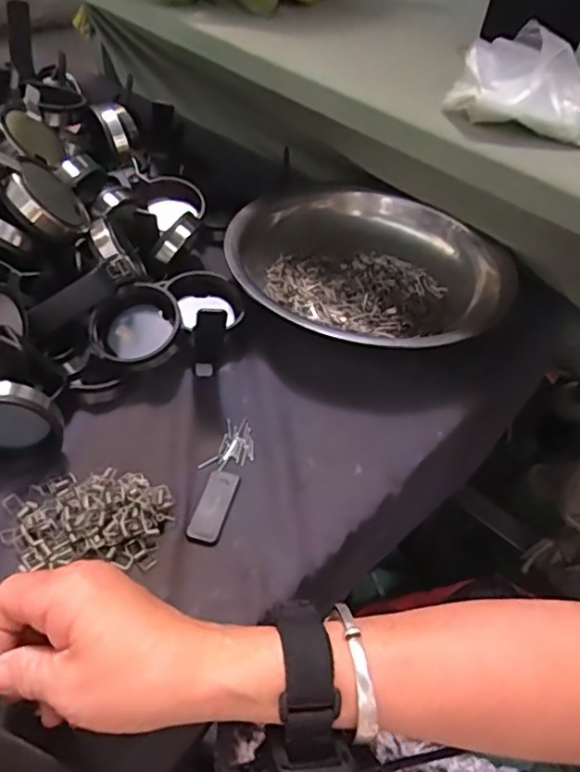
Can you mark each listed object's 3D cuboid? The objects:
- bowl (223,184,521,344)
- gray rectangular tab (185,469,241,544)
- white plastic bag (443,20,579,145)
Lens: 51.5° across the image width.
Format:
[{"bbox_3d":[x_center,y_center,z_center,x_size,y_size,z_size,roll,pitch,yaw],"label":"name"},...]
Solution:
[{"bbox_3d":[0.075,-0.108,0.581,0.243,0.056,0.243,4,45,-4],"label":"bowl"},{"bbox_3d":[-0.053,0.083,0.416,0.022,0.004,0.058,14,45,6],"label":"gray rectangular tab"},{"bbox_3d":[0.203,-0.219,0.435,0.161,0.058,0.080,15,45,7],"label":"white plastic bag"}]

